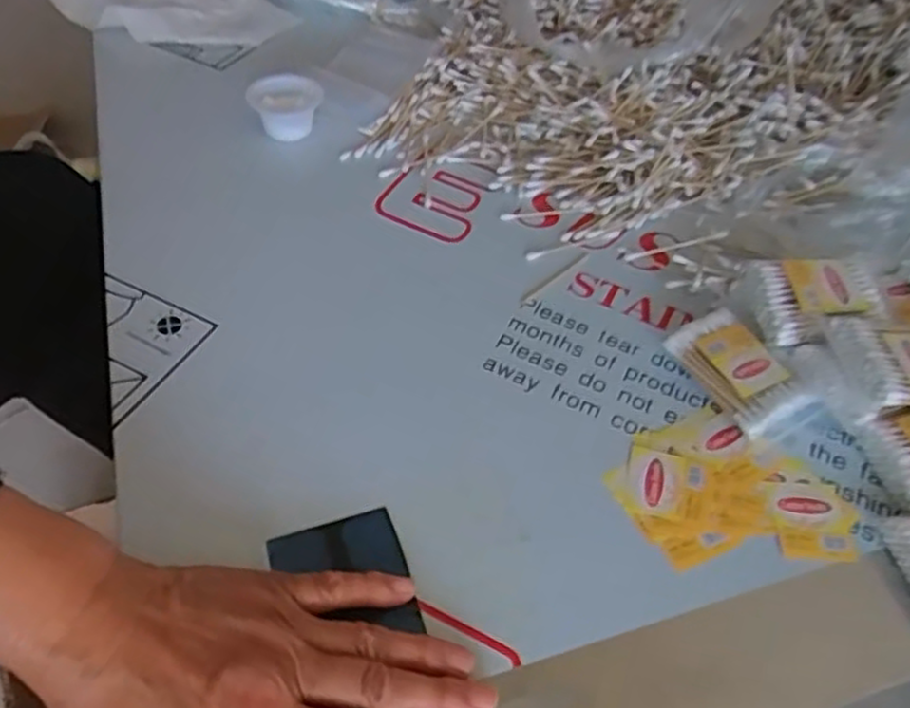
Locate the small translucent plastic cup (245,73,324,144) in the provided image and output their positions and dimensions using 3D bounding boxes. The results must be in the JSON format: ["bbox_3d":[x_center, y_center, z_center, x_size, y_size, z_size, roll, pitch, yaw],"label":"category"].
[{"bbox_3d":[-0.125,-0.182,0.551,0.053,0.039,0.053,4,49,-5],"label":"small translucent plastic cup"}]

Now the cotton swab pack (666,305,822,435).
[{"bbox_3d":[0.164,0.010,0.423,0.050,0.021,0.073,-22,56,-24],"label":"cotton swab pack"}]

